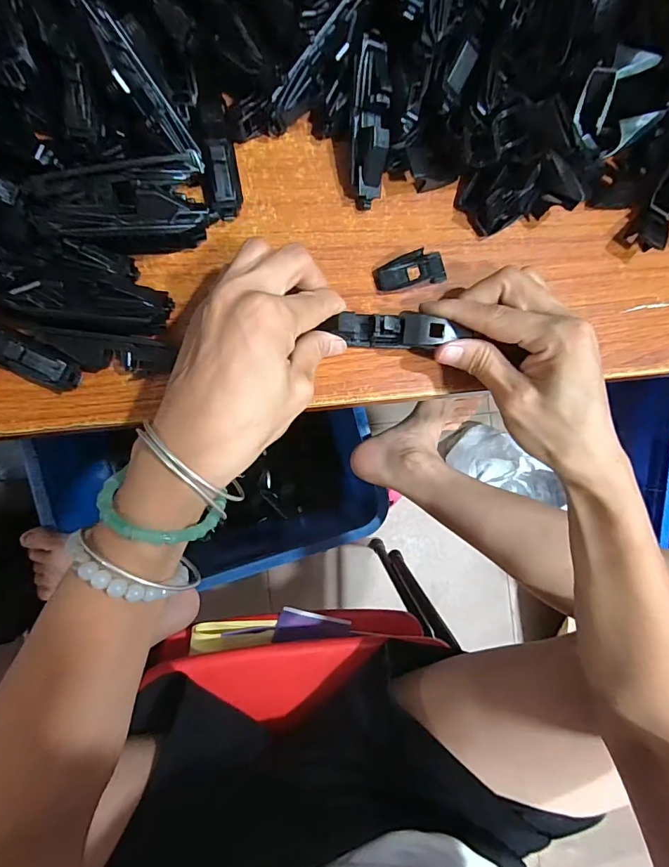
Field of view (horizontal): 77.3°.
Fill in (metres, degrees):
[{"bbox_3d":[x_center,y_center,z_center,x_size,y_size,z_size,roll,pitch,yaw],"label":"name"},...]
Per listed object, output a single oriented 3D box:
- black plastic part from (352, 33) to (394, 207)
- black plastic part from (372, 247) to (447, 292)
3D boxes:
[{"bbox_3d":[0.021,-0.171,0.230,0.020,0.018,0.080,-2,110,-8],"label":"black plastic part"},{"bbox_3d":[0.046,-0.097,0.250,0.043,0.012,0.017,-13,90,-8],"label":"black plastic part"}]

